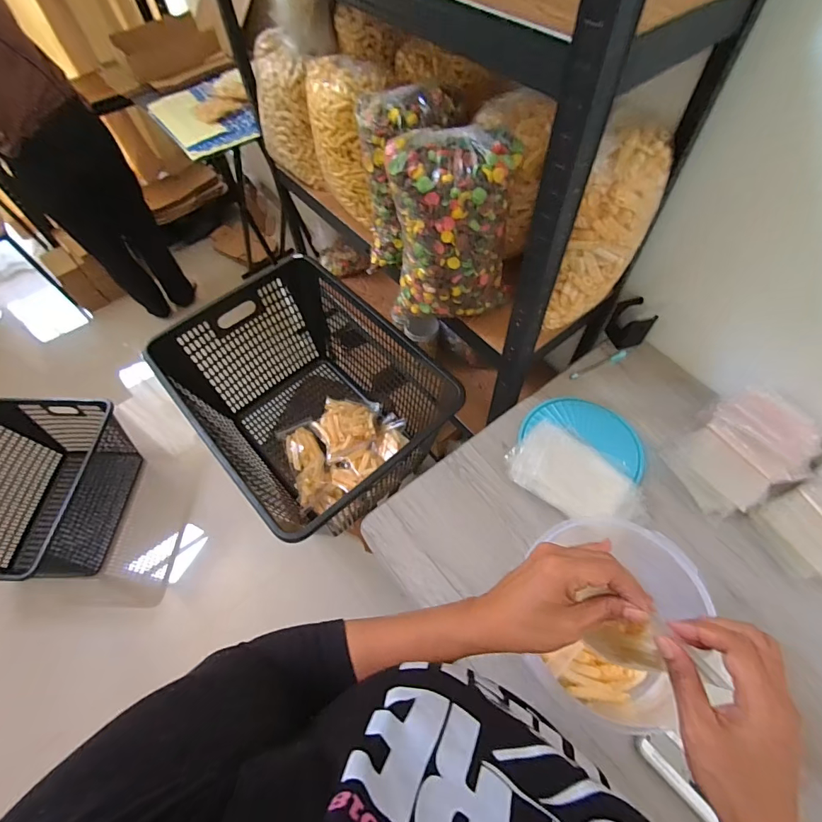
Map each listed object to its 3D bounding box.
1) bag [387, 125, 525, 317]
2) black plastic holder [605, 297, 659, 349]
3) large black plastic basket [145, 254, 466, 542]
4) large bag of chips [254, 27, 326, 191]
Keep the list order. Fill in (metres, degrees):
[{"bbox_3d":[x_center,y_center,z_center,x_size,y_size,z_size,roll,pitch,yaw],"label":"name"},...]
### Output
[{"bbox_3d":[0.064,-0.277,0.683,0.196,0.276,0.110,4,60,5],"label":"bag"},{"bbox_3d":[0.439,-0.174,0.855,0.078,0.076,0.064,36,67,21],"label":"black plastic holder"},{"bbox_3d":[-0.221,-0.008,0.969,0.410,0.316,0.557,-38,65,-18],"label":"large black plastic basket"},{"bbox_3d":[-0.273,-0.643,0.938,0.105,0.249,0.140,-22,61,-10],"label":"large bag of chips"}]

